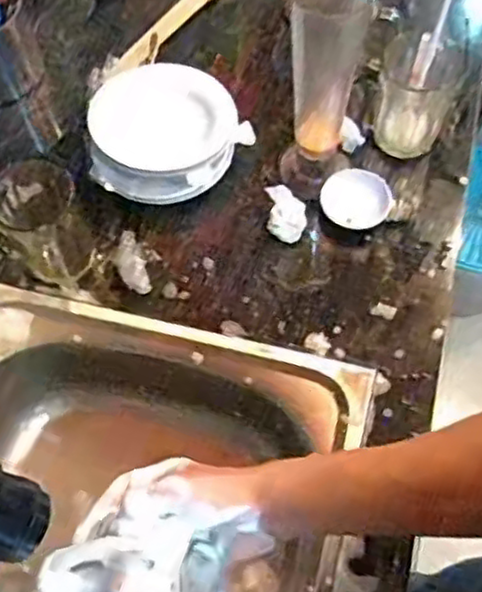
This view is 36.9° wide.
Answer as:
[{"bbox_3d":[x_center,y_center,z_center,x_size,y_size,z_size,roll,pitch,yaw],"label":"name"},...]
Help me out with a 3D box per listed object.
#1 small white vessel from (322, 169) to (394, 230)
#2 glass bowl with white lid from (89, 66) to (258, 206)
[{"bbox_3d":[0.118,-0.099,0.739,0.070,0.020,0.061,1,64,2],"label":"small white vessel"},{"bbox_3d":[-0.072,-0.168,0.753,0.158,0.053,0.151,-1,64,1],"label":"glass bowl with white lid"}]

